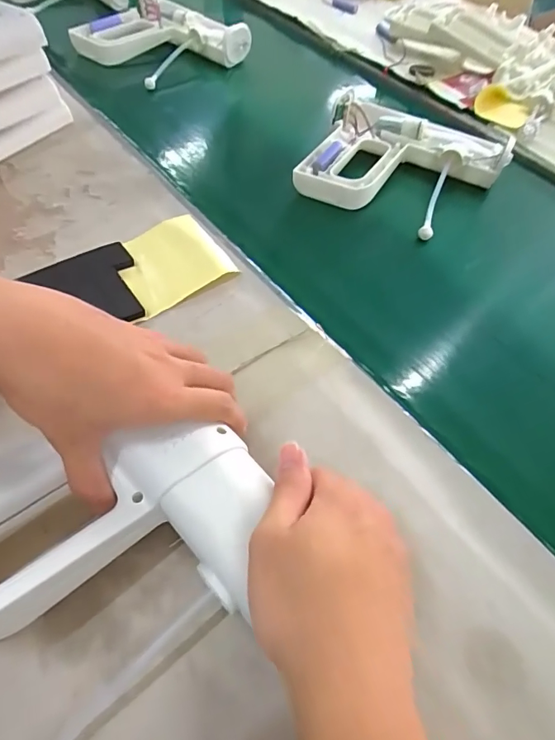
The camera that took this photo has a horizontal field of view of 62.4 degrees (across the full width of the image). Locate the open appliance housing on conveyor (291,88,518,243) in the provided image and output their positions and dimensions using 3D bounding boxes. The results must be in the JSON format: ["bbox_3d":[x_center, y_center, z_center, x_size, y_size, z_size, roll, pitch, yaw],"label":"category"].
[{"bbox_3d":[0.147,-0.238,0.530,0.209,0.037,0.179,24,58,13],"label":"open appliance housing on conveyor"}]

